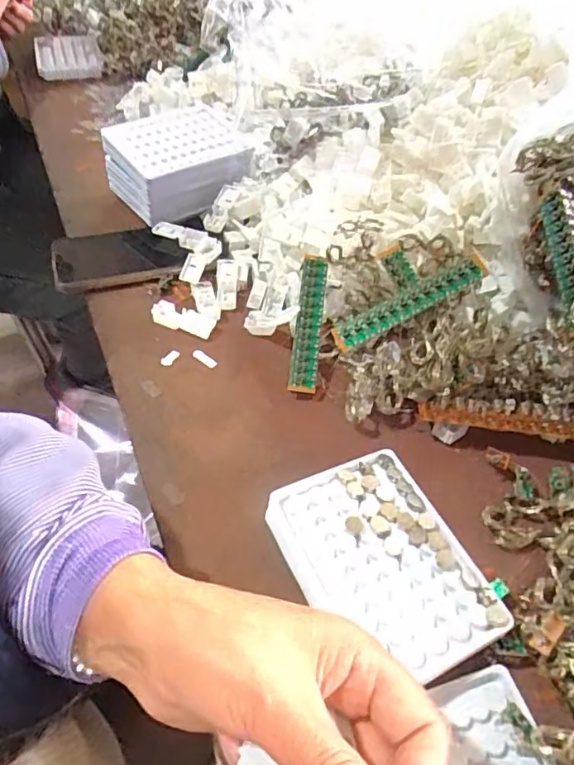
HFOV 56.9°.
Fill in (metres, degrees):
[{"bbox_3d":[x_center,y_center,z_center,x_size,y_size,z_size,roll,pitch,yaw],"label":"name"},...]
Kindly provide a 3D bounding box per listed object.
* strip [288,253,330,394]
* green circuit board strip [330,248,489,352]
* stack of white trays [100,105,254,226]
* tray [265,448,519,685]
[{"bbox_3d":[0.019,-0.051,0.445,0.022,0.011,0.125,7,68,1],"label":"strip"},{"bbox_3d":[0.094,-0.064,0.412,0.128,0.013,0.019,-28,54,-1],"label":"green circuit board strip"},{"bbox_3d":[-0.115,-0.235,0.573,0.141,0.066,0.116,-33,59,-28],"label":"stack of white trays"},{"bbox_3d":[0.055,0.113,0.327,0.099,0.025,0.130,-19,54,-19],"label":"tray"}]

